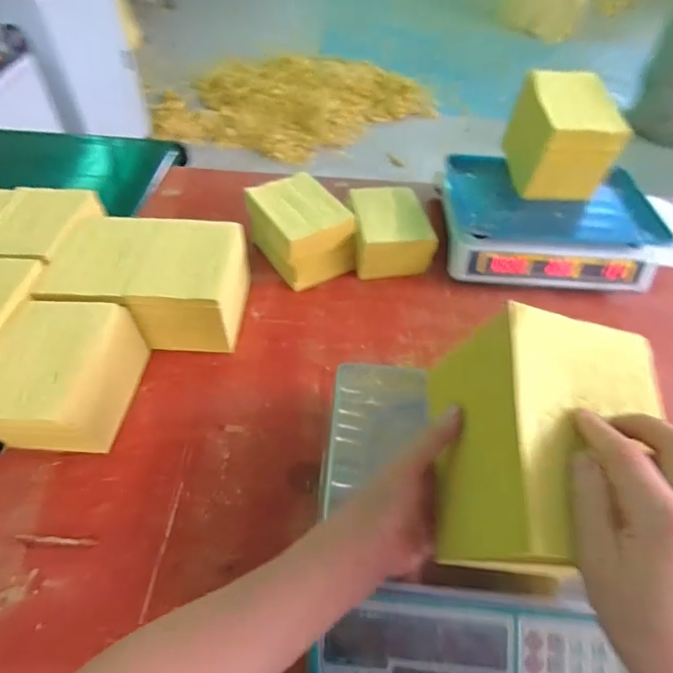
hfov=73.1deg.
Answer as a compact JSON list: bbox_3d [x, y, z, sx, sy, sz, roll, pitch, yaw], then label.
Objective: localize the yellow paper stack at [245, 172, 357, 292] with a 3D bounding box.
[{"bbox_3d":[-0.059,-0.183,0.775,0.124,0.090,0.176,-25,57,-22],"label":"yellow paper stack"}]

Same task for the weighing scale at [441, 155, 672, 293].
[{"bbox_3d":[0.346,-0.195,0.766,0.321,0.099,0.223,4,50,1],"label":"weighing scale"}]

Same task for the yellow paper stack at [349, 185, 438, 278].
[{"bbox_3d":[0.089,-0.183,0.789,0.128,0.075,0.158,-3,52,-6],"label":"yellow paper stack"}]

